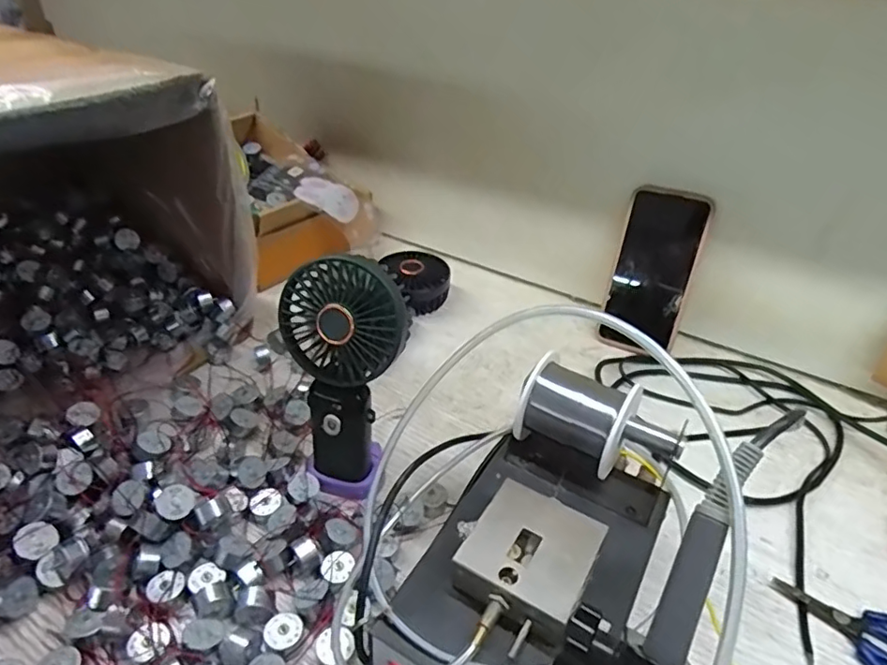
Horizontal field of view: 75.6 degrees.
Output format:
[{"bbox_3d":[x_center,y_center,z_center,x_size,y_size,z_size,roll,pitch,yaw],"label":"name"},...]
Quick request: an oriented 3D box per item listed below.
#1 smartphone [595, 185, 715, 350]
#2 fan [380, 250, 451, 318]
[{"bbox_3d":[0.219,-0.063,0.596,0.078,0.168,0.018,18,19,23],"label":"smartphone"},{"bbox_3d":[-0.030,-0.059,0.675,0.074,0.048,0.074,-20,42,-28],"label":"fan"}]

